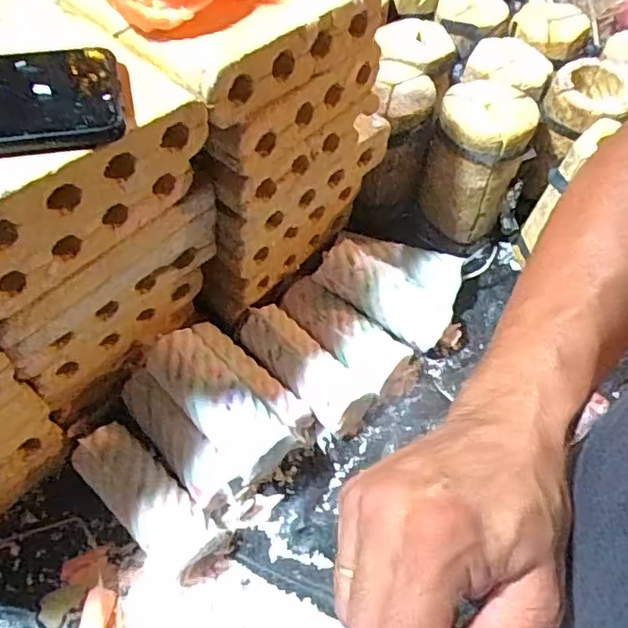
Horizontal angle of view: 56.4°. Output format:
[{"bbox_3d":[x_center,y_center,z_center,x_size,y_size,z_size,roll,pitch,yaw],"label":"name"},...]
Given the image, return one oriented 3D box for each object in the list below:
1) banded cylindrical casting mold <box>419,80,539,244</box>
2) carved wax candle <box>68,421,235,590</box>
[{"bbox_3d":[0.170,-0.161,0.621,0.088,0.135,0.093,1,56,-1],"label":"banded cylindrical casting mold"},{"bbox_3d":[-0.138,0.159,0.490,0.148,0.047,0.054,35,62,20],"label":"carved wax candle"}]

